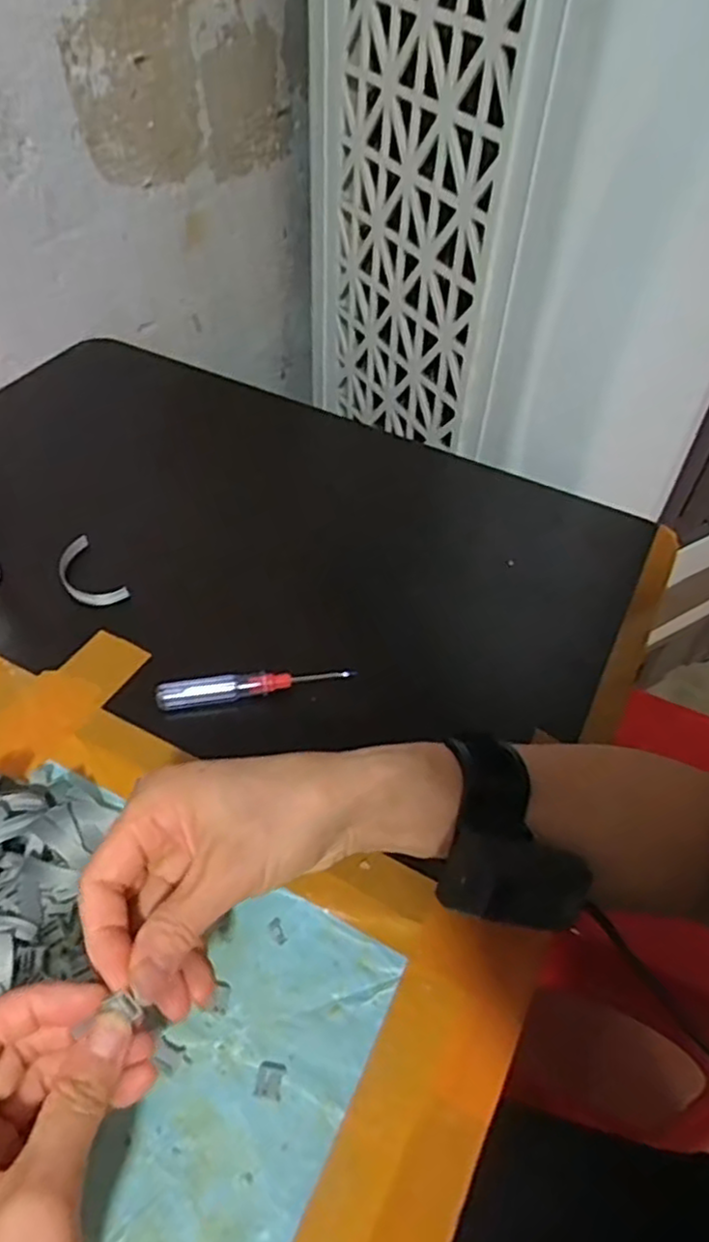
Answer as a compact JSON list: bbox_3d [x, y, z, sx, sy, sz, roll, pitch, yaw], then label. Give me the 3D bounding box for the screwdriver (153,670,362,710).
[{"bbox_3d":[-0.062,0.039,0.448,0.118,0.013,0.014,-7,50,-9],"label":"screwdriver"}]

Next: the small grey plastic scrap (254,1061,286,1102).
[{"bbox_3d":[-0.037,0.200,0.314,0.012,0.004,0.014,9,49,5],"label":"small grey plastic scrap"}]

